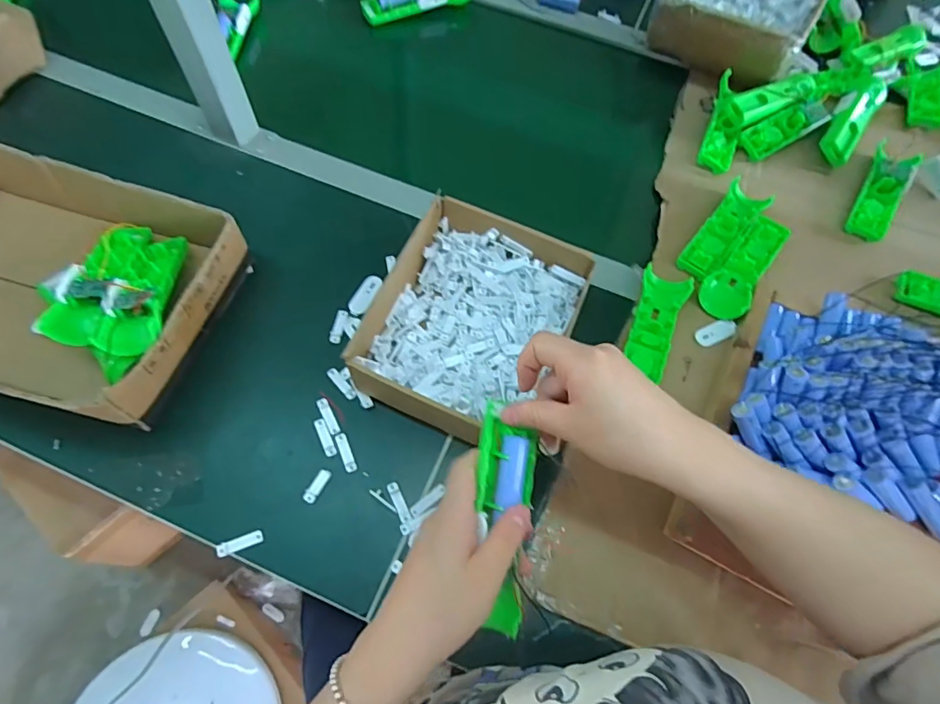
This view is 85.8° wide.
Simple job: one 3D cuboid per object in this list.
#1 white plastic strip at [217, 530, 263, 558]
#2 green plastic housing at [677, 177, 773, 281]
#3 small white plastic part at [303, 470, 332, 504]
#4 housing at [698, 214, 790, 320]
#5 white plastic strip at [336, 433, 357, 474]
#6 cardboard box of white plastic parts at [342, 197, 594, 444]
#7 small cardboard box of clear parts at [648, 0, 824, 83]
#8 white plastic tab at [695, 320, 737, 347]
[{"bbox_3d":[-0.200,0.166,0.438,0.038,0.004,0.011,-19,67,-12],"label":"white plastic strip"},{"bbox_3d":[0.303,-0.145,0.603,0.050,0.023,0.170,35,68,13],"label":"green plastic housing"},{"bbox_3d":[-0.140,0.122,0.461,0.013,0.004,0.032,27,66,9],"label":"small white plastic part"},{"bbox_3d":[0.316,-0.099,0.576,0.050,0.027,0.154,39,69,14],"label":"housing"},{"bbox_3d":[-0.117,0.094,0.476,0.010,0.004,0.039,-22,68,-13],"label":"white plastic strip"},{"bbox_3d":[0.006,-0.031,0.506,0.185,0.066,0.220,22,66,7],"label":"cardboard box of white plastic parts"},{"bbox_3d":[0.396,-0.517,0.756,0.214,0.071,0.235,32,67,11],"label":"small cardboard box of clear parts"},{"bbox_3d":[0.266,-0.022,0.545,0.043,0.007,0.022,-21,68,-12],"label":"white plastic tab"}]

